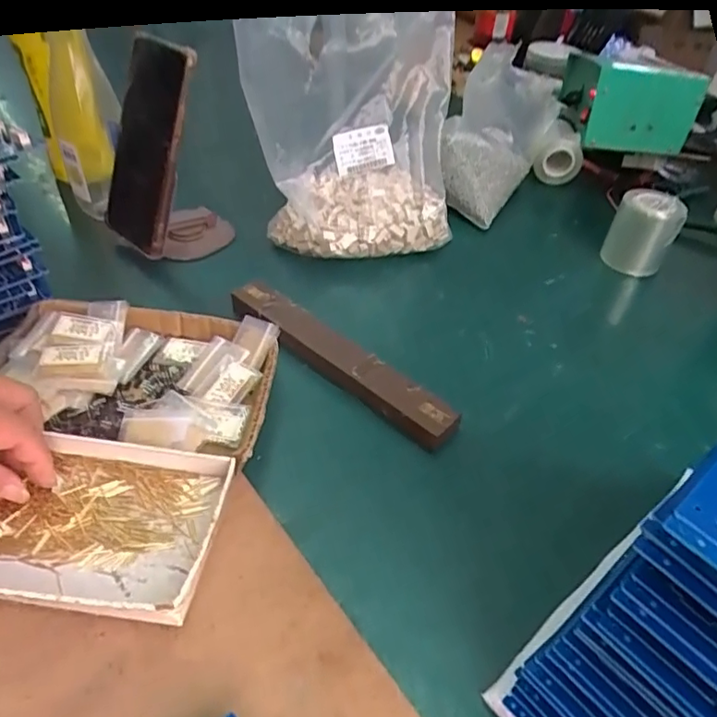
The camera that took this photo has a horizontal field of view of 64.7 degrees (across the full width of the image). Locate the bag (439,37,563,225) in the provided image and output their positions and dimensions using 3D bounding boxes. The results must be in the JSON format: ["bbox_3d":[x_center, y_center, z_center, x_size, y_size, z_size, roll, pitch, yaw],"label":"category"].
[{"bbox_3d":[0.157,-0.242,0.627,0.102,0.133,0.206,16,43,11],"label":"bag"}]

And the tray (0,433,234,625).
[{"bbox_3d":[-0.169,0.083,0.307,0.185,0.024,0.093,8,42,2],"label":"tray"}]

